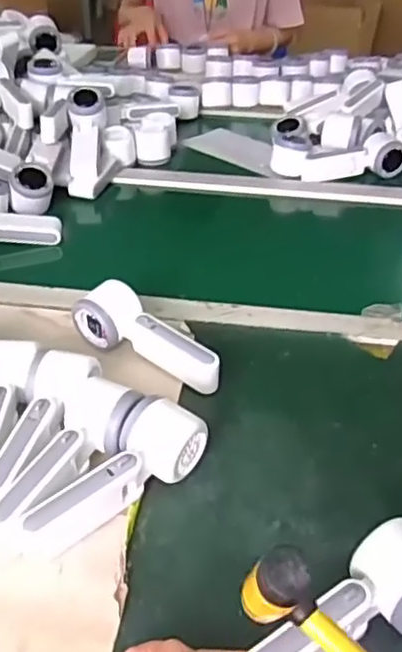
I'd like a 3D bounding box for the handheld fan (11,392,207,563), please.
[{"bbox_3d":[-0.068,0.121,0.508,0.068,0.054,0.163,26,45,29],"label":"handheld fan"}]

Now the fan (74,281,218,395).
[{"bbox_3d":[-0.049,0.012,0.647,0.162,0.054,0.048,24,44,28],"label":"fan"}]

